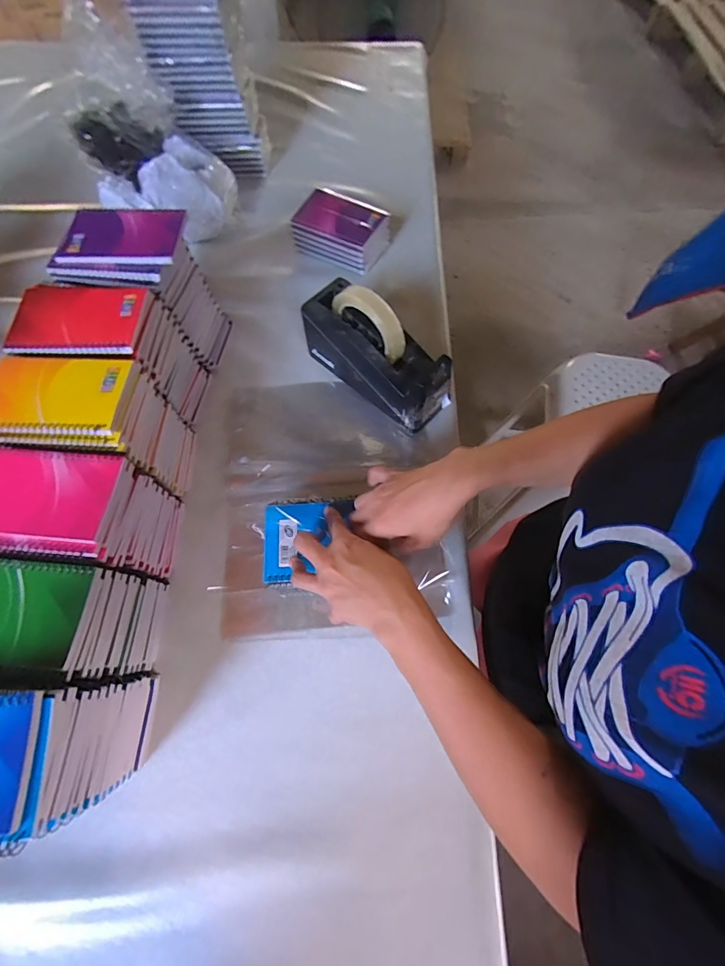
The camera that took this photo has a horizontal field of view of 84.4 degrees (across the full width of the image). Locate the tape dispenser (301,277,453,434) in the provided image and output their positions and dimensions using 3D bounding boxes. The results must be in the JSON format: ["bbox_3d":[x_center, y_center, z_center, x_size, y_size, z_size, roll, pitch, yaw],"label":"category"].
[{"bbox_3d":[0.018,-0.168,0.513,0.206,0.135,0.073,41,73,15],"label":"tape dispenser"}]

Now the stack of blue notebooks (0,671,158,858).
[{"bbox_3d":[-0.286,0.223,0.337,0.148,0.152,0.104,-2,66,-2],"label":"stack of blue notebooks"}]

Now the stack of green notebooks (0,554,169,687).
[{"bbox_3d":[-0.290,0.135,0.387,0.142,0.130,0.098,2,66,0],"label":"stack of green notebooks"}]

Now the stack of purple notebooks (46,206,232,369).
[{"bbox_3d":[-0.275,-0.246,0.521,0.141,0.158,0.106,11,68,4],"label":"stack of purple notebooks"}]

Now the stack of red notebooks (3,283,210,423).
[{"bbox_3d":[-0.294,-0.145,0.487,0.143,0.157,0.101,5,68,1],"label":"stack of red notebooks"}]

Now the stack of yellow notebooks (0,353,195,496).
[{"bbox_3d":[-0.289,-0.052,0.449,0.137,0.155,0.096,1,66,-1],"label":"stack of yellow notebooks"}]

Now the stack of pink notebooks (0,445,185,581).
[{"bbox_3d":[-0.286,0.041,0.419,0.135,0.139,0.100,6,66,2],"label":"stack of pink notebooks"}]

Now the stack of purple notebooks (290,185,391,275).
[{"bbox_3d":[-0.033,-0.405,0.643,0.135,0.058,0.099,26,70,10],"label":"stack of purple notebooks"}]

